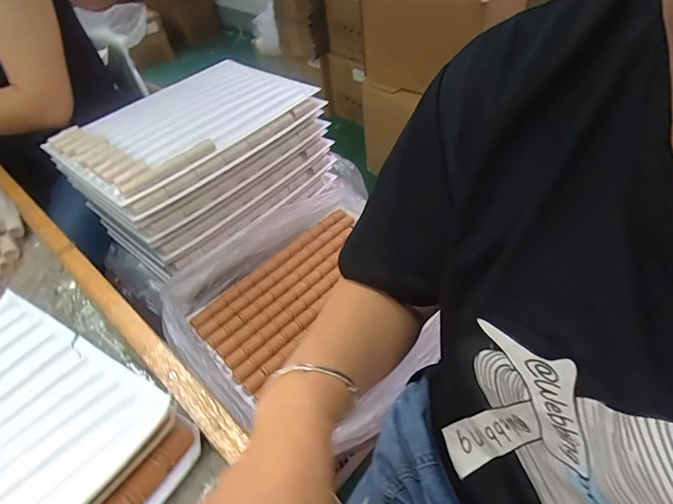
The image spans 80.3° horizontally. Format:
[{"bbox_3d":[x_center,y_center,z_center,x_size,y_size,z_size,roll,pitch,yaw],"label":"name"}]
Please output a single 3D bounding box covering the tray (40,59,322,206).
[{"bbox_3d":[-0.306,-0.278,0.795,0.333,0.025,0.448,28,56,29],"label":"tray"}]

